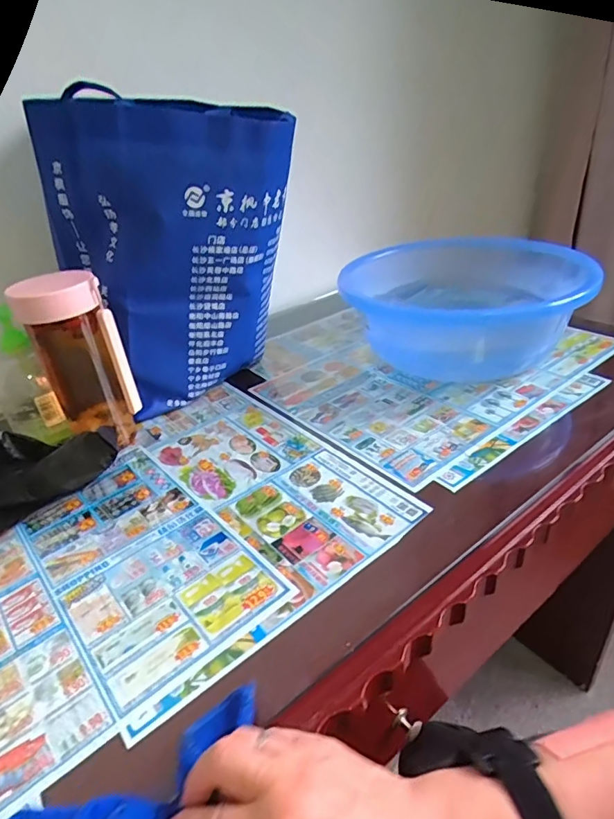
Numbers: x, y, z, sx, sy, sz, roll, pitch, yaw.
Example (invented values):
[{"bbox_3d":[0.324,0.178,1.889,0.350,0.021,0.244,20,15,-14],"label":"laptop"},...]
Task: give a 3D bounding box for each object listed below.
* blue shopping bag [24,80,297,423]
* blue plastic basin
[{"bbox_3d":[-0.141,-0.170,0.598,0.269,0.330,0.142,-15,33,-13],"label":"blue shopping bag"},{"bbox_3d":[0.214,-0.128,0.660,0.260,0.118,0.279,13,37,27],"label":"blue plastic basin"}]

